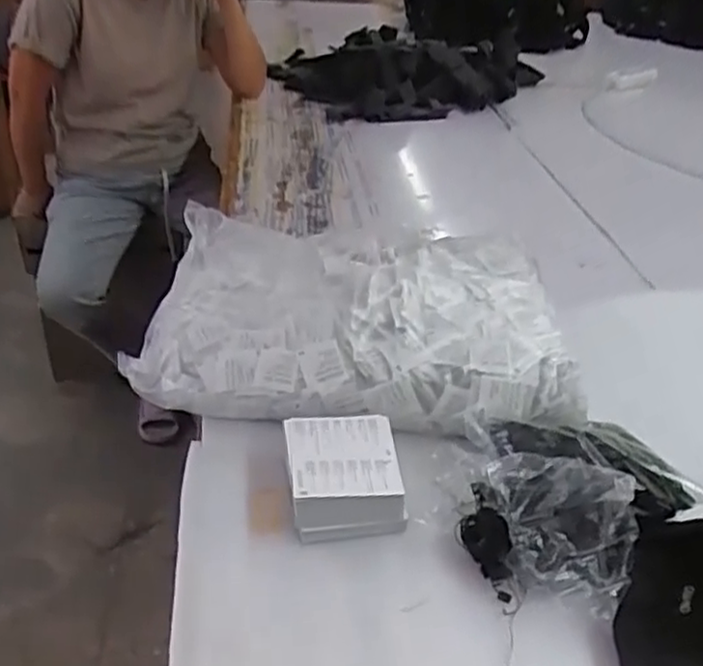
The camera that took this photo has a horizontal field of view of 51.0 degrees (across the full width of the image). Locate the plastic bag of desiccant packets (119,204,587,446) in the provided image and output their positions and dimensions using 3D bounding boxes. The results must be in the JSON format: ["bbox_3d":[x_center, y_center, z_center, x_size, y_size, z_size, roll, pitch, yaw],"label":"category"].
[{"bbox_3d":[-0.001,-0.022,0.792,0.426,0.103,0.319,3,33,-1],"label":"plastic bag of desiccant packets"}]

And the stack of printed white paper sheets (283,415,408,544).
[{"bbox_3d":[-0.009,0.122,0.642,0.094,0.052,0.110,-2,33,-11],"label":"stack of printed white paper sheets"}]

